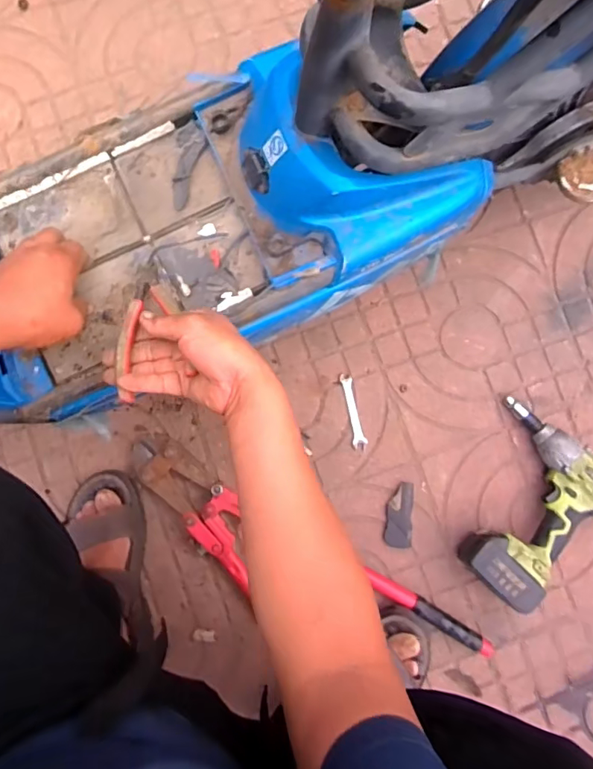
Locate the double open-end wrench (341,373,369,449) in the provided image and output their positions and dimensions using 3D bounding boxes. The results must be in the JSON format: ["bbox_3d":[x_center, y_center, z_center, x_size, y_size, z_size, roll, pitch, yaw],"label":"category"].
[{"bbox_3d":[0.087,0.040,0.767,0.020,0.006,0.112,-12,87,-1],"label":"double open-end wrench"}]

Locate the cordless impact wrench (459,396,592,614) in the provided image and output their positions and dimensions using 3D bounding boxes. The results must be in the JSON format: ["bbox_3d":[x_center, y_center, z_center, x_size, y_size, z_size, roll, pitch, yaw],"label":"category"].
[{"bbox_3d":[0.333,0.175,0.723,0.217,0.079,0.236,41,87,2],"label":"cordless impact wrench"}]

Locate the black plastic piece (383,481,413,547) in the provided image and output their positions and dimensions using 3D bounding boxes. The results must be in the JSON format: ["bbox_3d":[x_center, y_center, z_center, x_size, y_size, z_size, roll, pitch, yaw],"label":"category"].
[{"bbox_3d":[0.154,0.195,0.748,0.039,0.007,0.097,4,87,0],"label":"black plastic piece"}]

